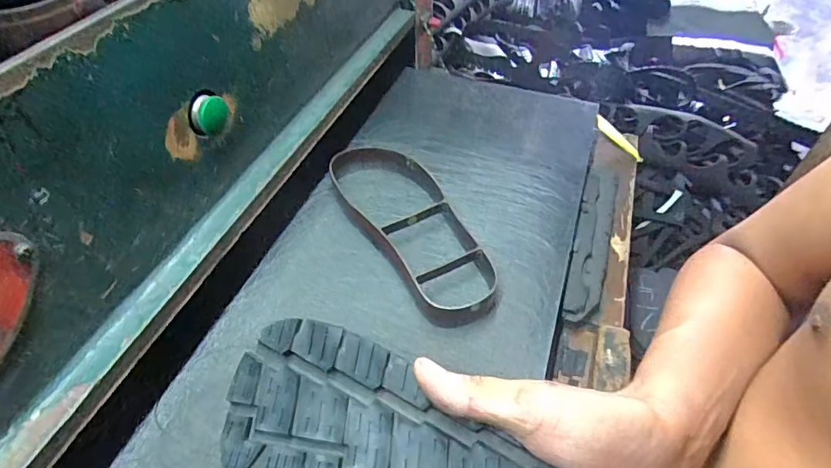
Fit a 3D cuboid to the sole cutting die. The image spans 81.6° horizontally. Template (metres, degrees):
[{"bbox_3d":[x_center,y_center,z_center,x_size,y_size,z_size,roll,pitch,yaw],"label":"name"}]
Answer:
[{"bbox_3d":[-0.006,-0.013,0.604,0.128,0.039,0.302,-20,51,-16],"label":"sole cutting die"}]

